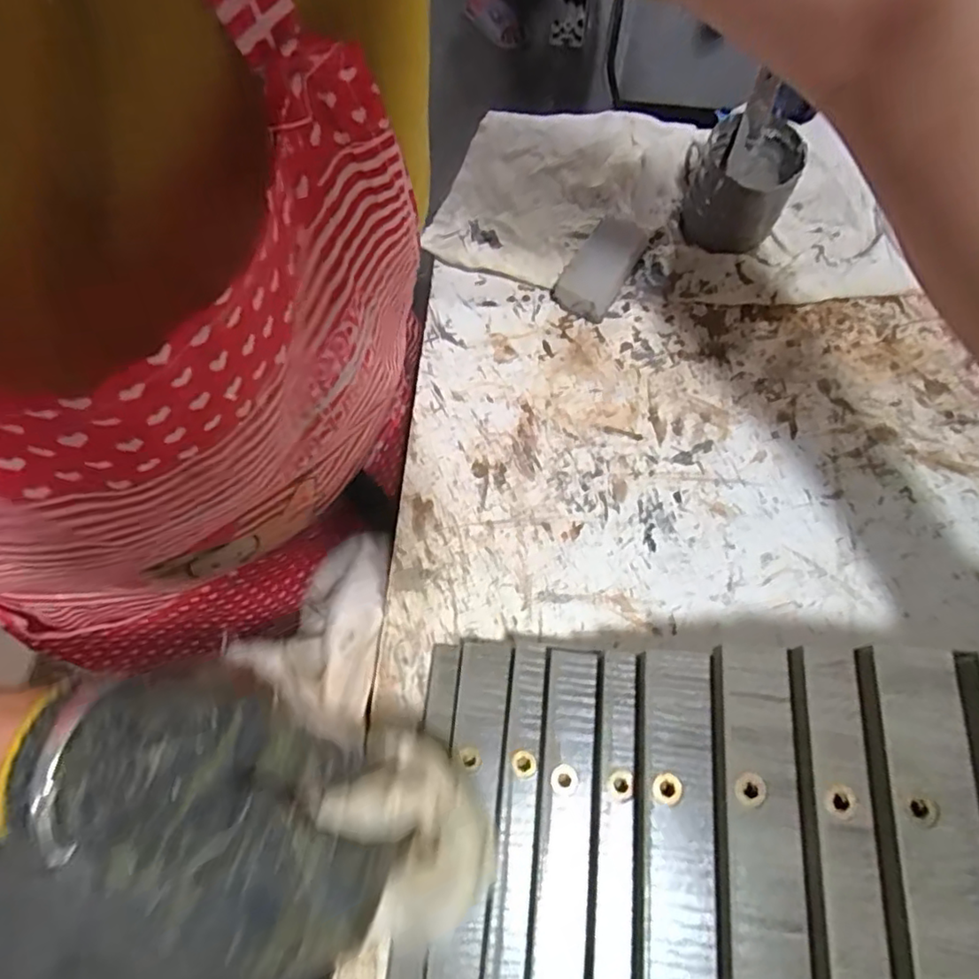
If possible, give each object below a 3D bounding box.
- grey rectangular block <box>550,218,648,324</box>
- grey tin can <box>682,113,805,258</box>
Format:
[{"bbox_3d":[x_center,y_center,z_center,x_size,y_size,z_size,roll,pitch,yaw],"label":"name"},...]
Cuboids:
[{"bbox_3d":[0.074,-0.146,0.411,0.035,0.031,0.064,34,72,14],"label":"grey rectangular block"},{"bbox_3d":[0.166,-0.208,0.426,0.072,0.058,0.070,0,68,1],"label":"grey tin can"}]

